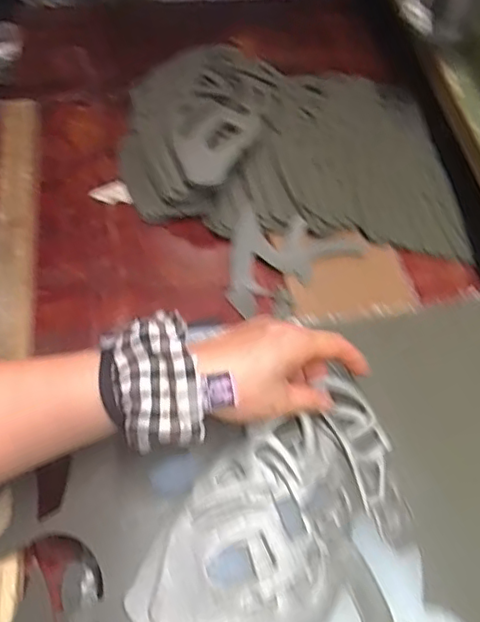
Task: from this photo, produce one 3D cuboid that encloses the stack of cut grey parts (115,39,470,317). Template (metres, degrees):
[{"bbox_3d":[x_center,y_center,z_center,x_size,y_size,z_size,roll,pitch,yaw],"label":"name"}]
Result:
[{"bbox_3d":[0.045,-0.170,0.627,0.320,0.060,0.322,-15,61,-13],"label":"stack of cut grey parts"}]

